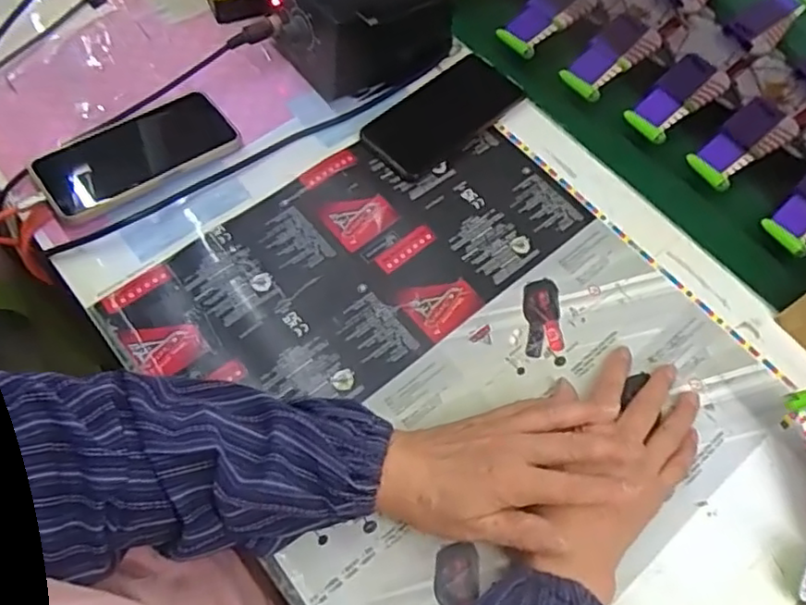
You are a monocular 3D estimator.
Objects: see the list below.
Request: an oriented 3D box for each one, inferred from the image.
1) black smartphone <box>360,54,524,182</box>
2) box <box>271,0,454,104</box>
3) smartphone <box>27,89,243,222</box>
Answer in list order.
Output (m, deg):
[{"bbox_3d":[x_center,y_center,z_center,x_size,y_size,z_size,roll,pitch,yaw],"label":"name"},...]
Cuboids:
[{"bbox_3d":[0.038,-0.176,0.597,0.151,0.014,0.073,-40,71,-21],"label":"black smartphone"},{"bbox_3d":[-0.038,-0.280,0.606,0.166,0.081,0.120,-30,68,-17],"label":"box"},{"bbox_3d":[-0.230,-0.130,0.551,0.164,0.017,0.084,-34,64,-24],"label":"smartphone"}]

